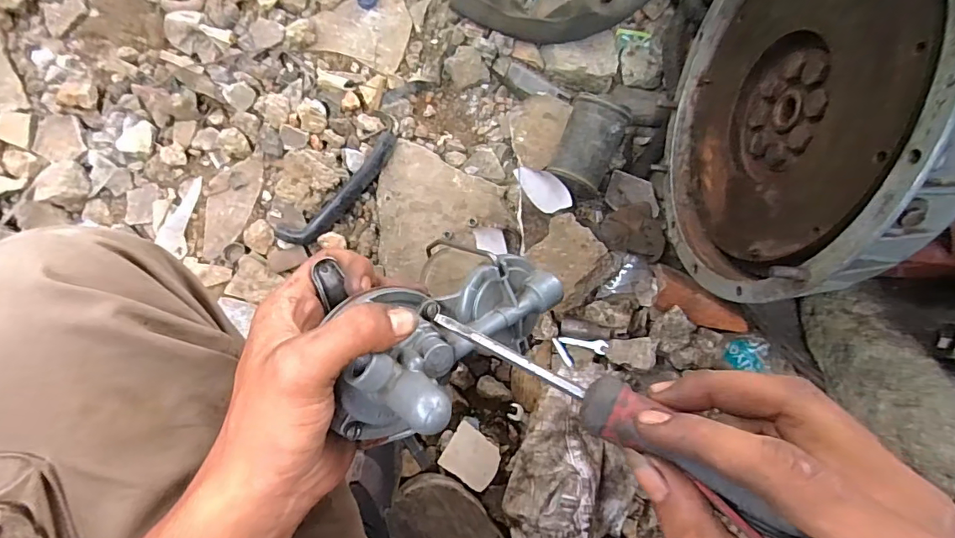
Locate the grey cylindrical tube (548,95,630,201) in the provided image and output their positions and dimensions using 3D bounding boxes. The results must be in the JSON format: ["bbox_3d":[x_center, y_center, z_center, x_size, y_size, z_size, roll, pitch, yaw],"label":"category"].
[{"bbox_3d":[0.152,-0.166,0.644,0.082,0.075,0.115,21,80,1],"label":"grey cylindrical tube"}]

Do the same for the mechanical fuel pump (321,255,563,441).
[{"bbox_3d":[-0.017,0.032,0.241,0.125,0.067,0.063,-35,86,-26],"label":"mechanical fuel pump"}]

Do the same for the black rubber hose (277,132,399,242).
[{"bbox_3d":[-0.189,-0.110,0.661,0.048,0.025,0.210,45,83,2],"label":"black rubber hose"}]

